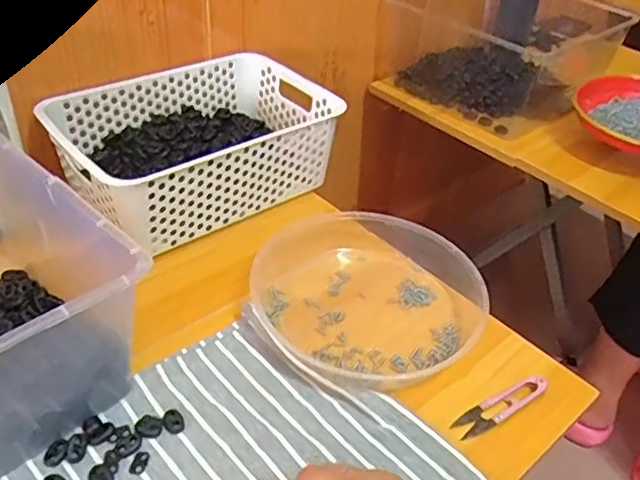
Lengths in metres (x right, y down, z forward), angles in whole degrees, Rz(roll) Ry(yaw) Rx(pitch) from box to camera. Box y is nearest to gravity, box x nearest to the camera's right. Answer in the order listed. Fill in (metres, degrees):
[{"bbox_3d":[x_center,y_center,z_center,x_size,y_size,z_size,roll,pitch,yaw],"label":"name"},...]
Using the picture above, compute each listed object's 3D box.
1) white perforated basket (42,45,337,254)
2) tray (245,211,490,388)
[{"bbox_3d":[-0.145,-0.117,0.729,0.302,0.098,0.204,-25,48,-32],"label":"white perforated basket"},{"bbox_3d":[0.043,0.053,0.612,0.217,0.049,0.202,3,39,-3],"label":"tray"}]

